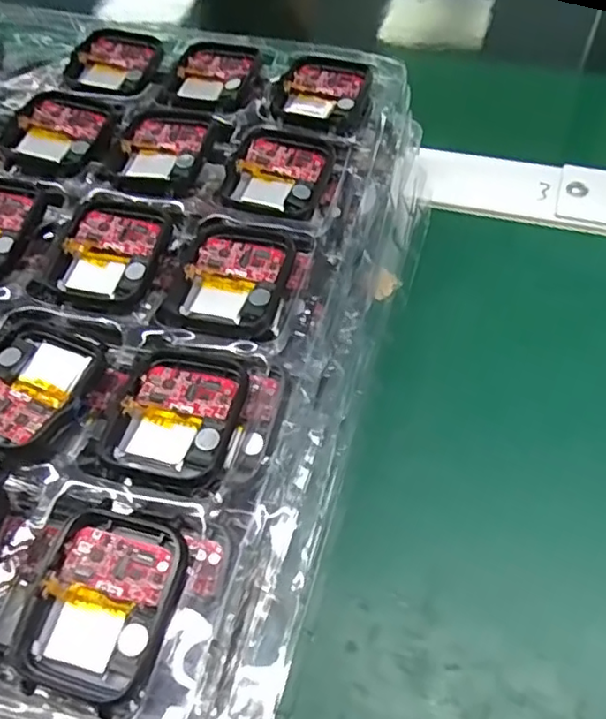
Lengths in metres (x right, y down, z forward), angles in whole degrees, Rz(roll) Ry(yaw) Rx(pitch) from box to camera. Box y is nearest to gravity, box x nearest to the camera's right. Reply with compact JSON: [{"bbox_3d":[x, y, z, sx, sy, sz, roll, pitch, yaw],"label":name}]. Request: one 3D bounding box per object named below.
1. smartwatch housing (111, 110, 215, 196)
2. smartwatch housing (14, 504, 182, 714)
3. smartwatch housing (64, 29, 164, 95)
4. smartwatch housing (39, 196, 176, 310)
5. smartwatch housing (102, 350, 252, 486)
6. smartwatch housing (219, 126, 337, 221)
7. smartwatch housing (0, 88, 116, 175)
[{"bbox_3d":[-0.057,-0.087,0.254,0.036,0.004,0.049,8,58,10],"label":"smartwatch housing"},{"bbox_3d":[-0.051,0.063,0.162,0.037,0.011,0.044,14,59,13],"label":"smartwatch housing"},{"bbox_3d":[-0.088,-0.141,0.296,0.041,0.007,0.039,14,59,13],"label":"smartwatch housing"},{"bbox_3d":[-0.071,-0.041,0.226,0.040,0.005,0.042,16,60,14],"label":"smartwatch housing"},{"bbox_3d":[-0.038,0.016,0.191,0.037,0.006,0.044,13,59,13],"label":"smartwatch housing"},{"bbox_3d":[-0.009,-0.075,0.247,0.037,0.005,0.045,13,59,12],"label":"smartwatch housing"},{"bbox_3d":[-0.102,-0.098,0.264,0.041,0.008,0.045,17,60,14],"label":"smartwatch housing"}]

